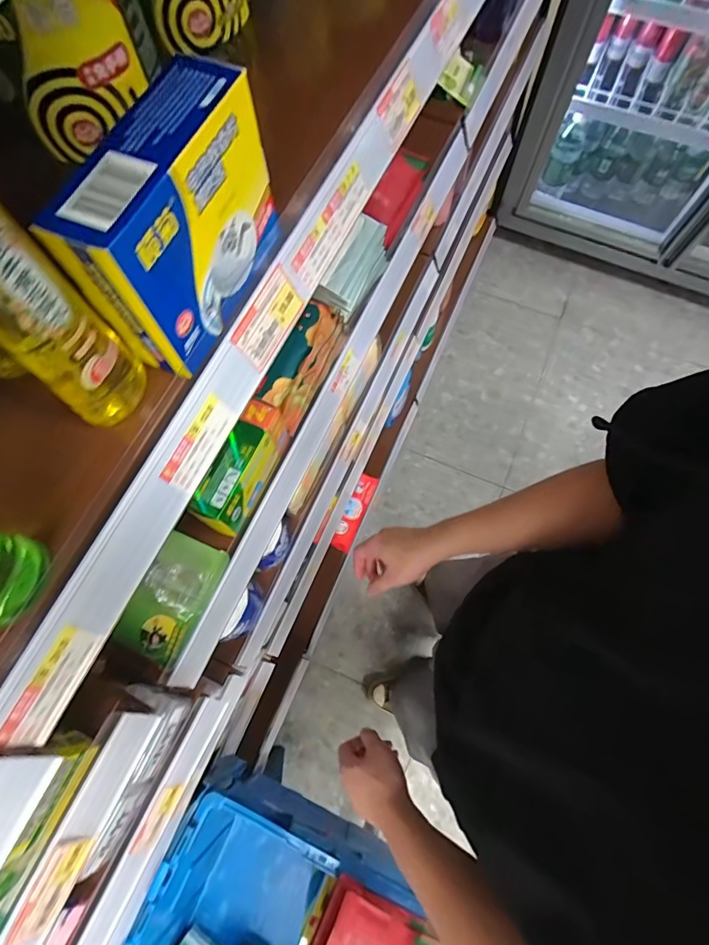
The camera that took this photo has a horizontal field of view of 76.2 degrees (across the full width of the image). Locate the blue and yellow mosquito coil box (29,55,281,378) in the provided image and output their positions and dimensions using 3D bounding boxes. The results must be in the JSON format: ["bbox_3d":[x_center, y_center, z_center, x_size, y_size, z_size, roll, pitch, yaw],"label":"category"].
[{"bbox_3d":[-0.099,-0.137,0.256,0.046,0.098,0.131,23,72,7],"label":"blue and yellow mosquito coil box"}]

